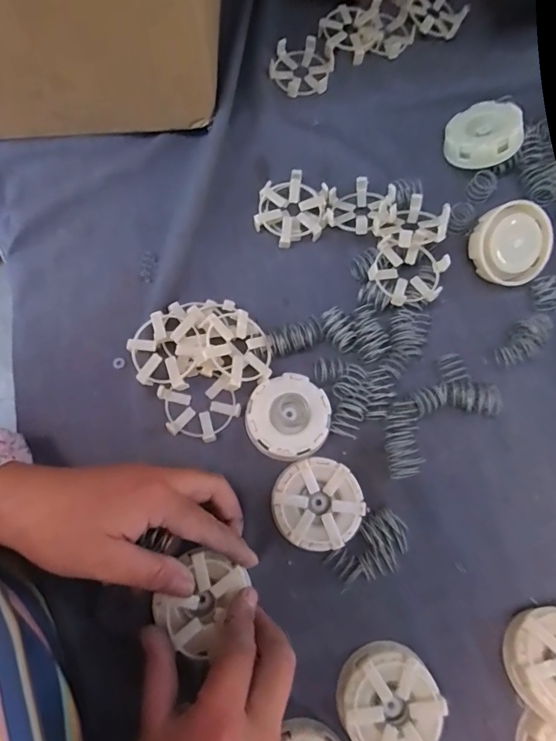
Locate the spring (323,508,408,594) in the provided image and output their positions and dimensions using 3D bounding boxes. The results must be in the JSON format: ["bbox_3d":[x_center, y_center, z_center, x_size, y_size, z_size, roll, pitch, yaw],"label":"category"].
[{"bbox_3d":[0.068,0.132,0.320,0.060,0.018,0.037,-35,79,-10],"label":"spring"}]

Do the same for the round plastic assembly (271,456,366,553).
[{"bbox_3d":[0.029,0.098,0.325,0.064,0.024,0.063,0,75,-2],"label":"round plastic assembly"}]

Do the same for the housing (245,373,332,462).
[{"bbox_3d":[0.008,0.037,0.344,0.062,0.023,0.064,0,75,-2],"label":"housing"}]

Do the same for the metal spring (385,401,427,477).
[{"bbox_3d":[0.097,0.054,0.345,0.024,0.018,0.056,0,75,-2],"label":"metal spring"}]

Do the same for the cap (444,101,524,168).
[{"bbox_3d":[0.190,-0.221,0.410,0.065,0.020,0.065,-8,68,21],"label":"cap"}]

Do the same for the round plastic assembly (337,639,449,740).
[{"bbox_3d":[0.073,0.219,0.290,0.063,0.028,0.060,-24,77,-8],"label":"round plastic assembly"}]

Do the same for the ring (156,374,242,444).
[{"bbox_3d":[-0.062,0.032,0.351,0.059,0.012,0.049,-12,76,-5],"label":"ring"}]

